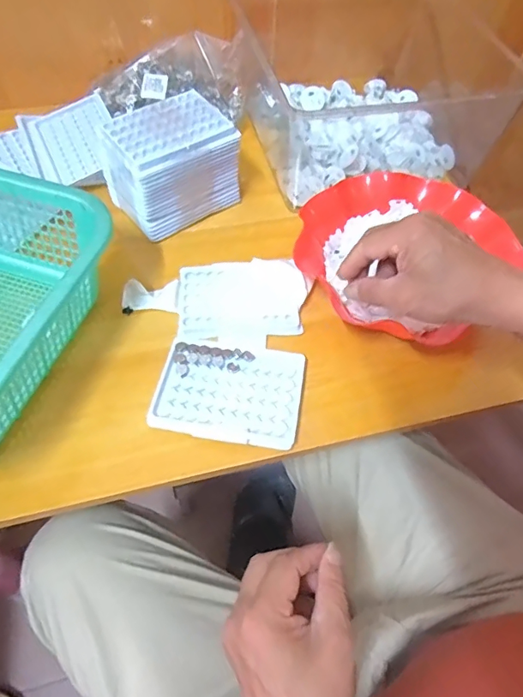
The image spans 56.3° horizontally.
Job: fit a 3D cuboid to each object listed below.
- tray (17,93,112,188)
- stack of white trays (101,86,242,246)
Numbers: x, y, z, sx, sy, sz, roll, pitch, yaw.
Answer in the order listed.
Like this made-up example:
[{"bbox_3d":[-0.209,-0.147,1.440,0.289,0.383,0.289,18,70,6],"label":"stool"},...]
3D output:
[{"bbox_3d":[-0.238,-0.266,0.618,0.108,0.007,0.132,-28,67,-6],"label":"tray"},{"bbox_3d":[-0.106,-0.208,0.569,0.140,0.107,0.093,-33,65,-22],"label":"stack of white trays"}]

